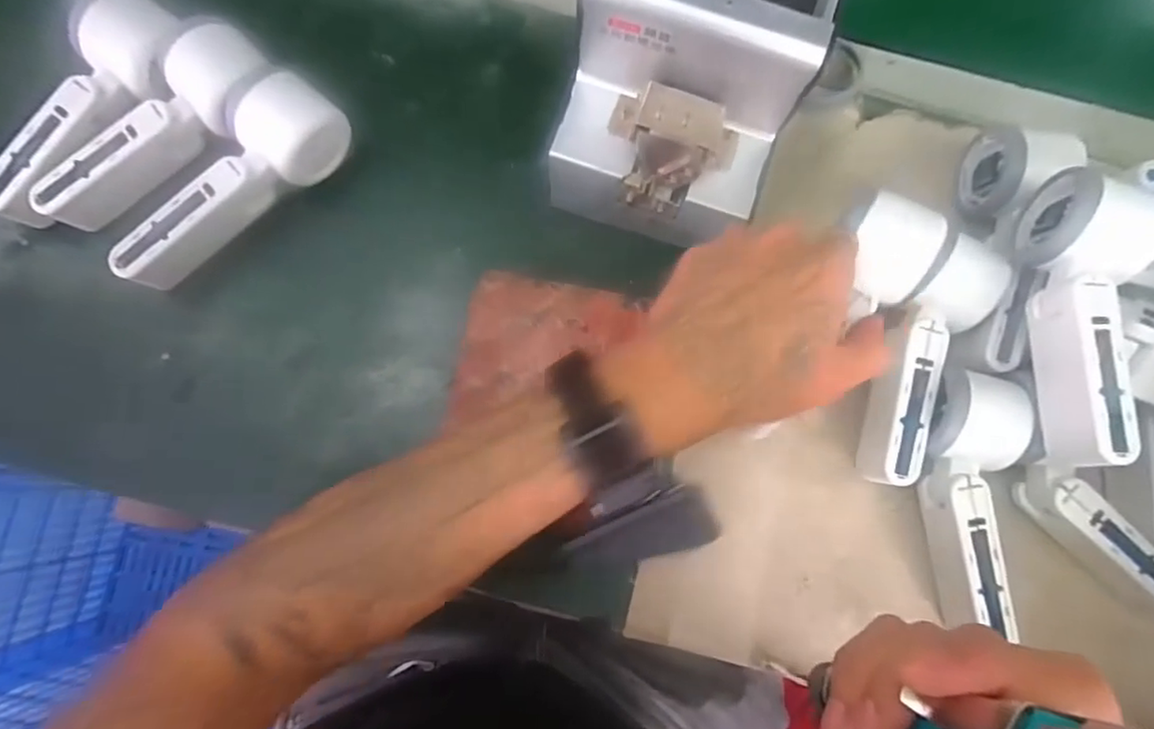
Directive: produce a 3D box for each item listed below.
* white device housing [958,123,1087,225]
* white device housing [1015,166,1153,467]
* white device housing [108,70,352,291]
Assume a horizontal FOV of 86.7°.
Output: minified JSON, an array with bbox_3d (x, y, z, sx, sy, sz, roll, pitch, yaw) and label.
[{"bbox_3d":[0.297,-0.129,0.412,0.049,0.055,0.058,1,81,-2],"label":"white device housing"},{"bbox_3d":[0.292,-0.028,0.350,0.054,0.066,0.167,2,81,-2],"label":"white device housing"},{"bbox_3d":[-0.222,-0.116,0.391,0.166,0.062,0.049,-37,84,-7],"label":"white device housing"}]

